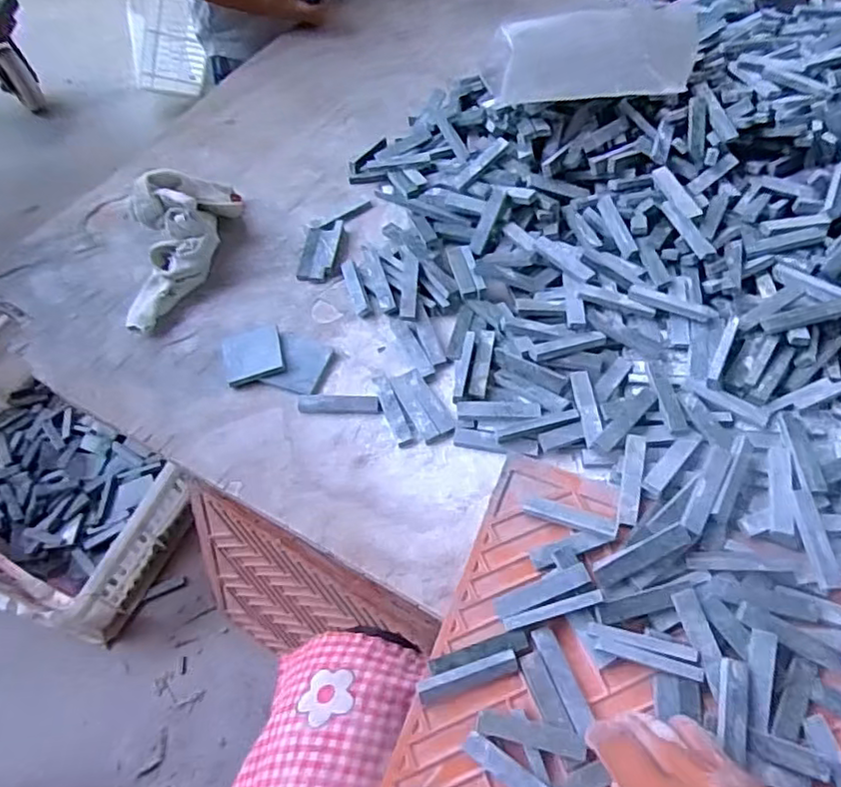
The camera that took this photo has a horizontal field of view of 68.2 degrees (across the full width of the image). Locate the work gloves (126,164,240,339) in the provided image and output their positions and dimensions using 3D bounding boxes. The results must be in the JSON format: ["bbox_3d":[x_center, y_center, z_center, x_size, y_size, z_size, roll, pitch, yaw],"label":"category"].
[{"bbox_3d":[-0.208,-0.137,0.542,0.081,0.079,0.167,-4,58,0],"label":"work gloves"}]

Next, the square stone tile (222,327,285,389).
[{"bbox_3d":[-0.137,-0.032,0.511,0.048,0.007,0.047,-15,59,-7],"label":"square stone tile"}]

